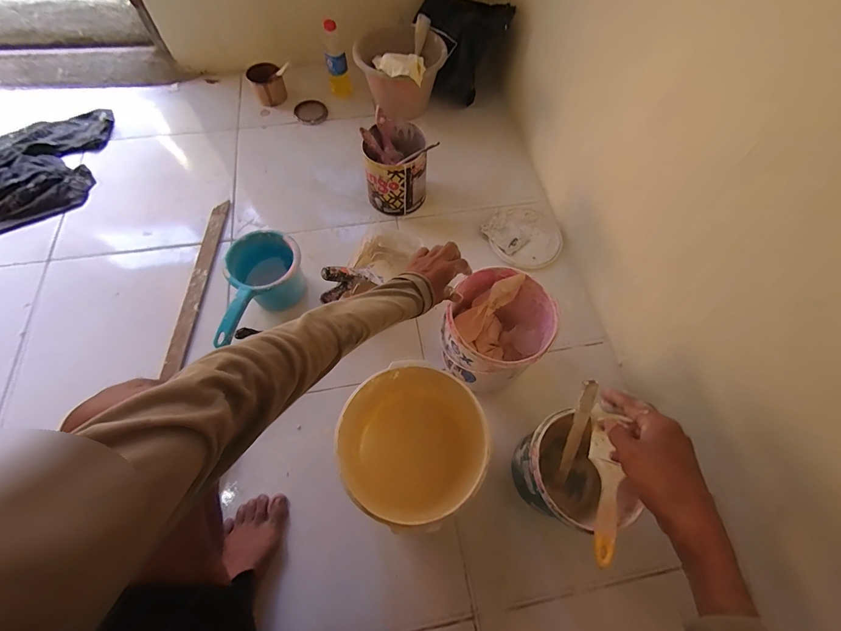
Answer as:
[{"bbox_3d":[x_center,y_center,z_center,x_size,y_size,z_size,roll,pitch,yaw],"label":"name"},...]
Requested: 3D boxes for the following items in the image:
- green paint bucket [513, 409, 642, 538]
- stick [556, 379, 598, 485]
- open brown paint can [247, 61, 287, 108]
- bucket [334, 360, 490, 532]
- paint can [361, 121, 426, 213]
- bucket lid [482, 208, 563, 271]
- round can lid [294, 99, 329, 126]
[{"bbox_3d":[0.230,0.255,0.586,0.141,0.181,0.154,1,65,-1],"label":"green paint bucket"},{"bbox_3d":[0.242,0.186,0.549,0.024,0.214,0.015,0,30,-1],"label":"stick"},{"bbox_3d":[-0.454,-0.690,1.055,0.083,0.082,0.086,1,65,-1],"label":"open brown paint can"},{"bbox_3d":[-0.009,0.200,0.580,0.192,0.196,0.230,39,70,15],"label":"bucket"},{"bbox_3d":[-0.061,-0.353,0.861,0.138,0.166,0.148,1,65,-1],"label":"paint can"},{"bbox_3d":[0.259,-0.197,0.874,0.185,0.017,0.176,1,65,-1],"label":"bucket lid"},{"bbox_3d":[-0.325,-0.607,1.055,0.093,0.014,0.088,1,65,-1],"label":"round can lid"}]

